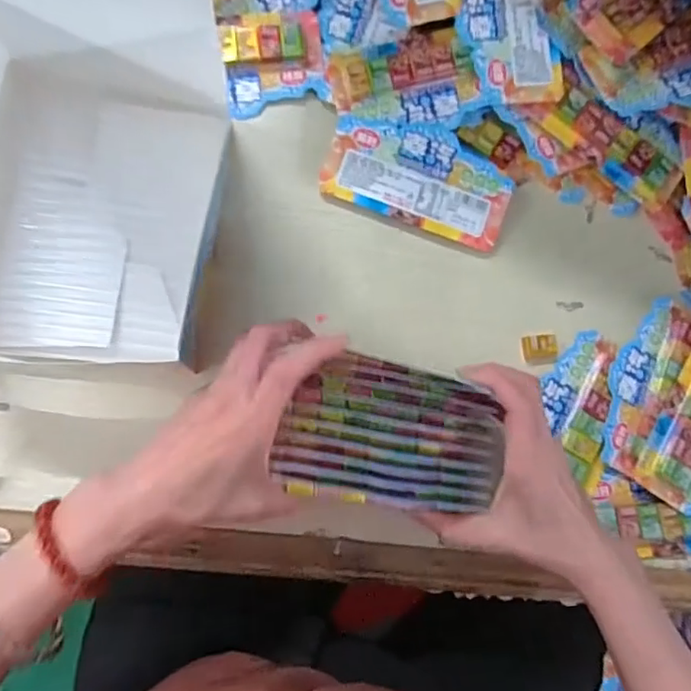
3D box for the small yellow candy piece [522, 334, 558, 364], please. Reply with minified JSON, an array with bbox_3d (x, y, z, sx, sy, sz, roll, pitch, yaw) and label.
[{"bbox_3d":[0.155,0.003,0.453,0.028,0.012,0.022,-3,84,-7],"label":"small yellow candy piece"}]

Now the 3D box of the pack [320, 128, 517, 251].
[{"bbox_3d":[0.058,-0.131,0.451,0.145,0.007,0.078,18,82,-4],"label":"pack"}]

